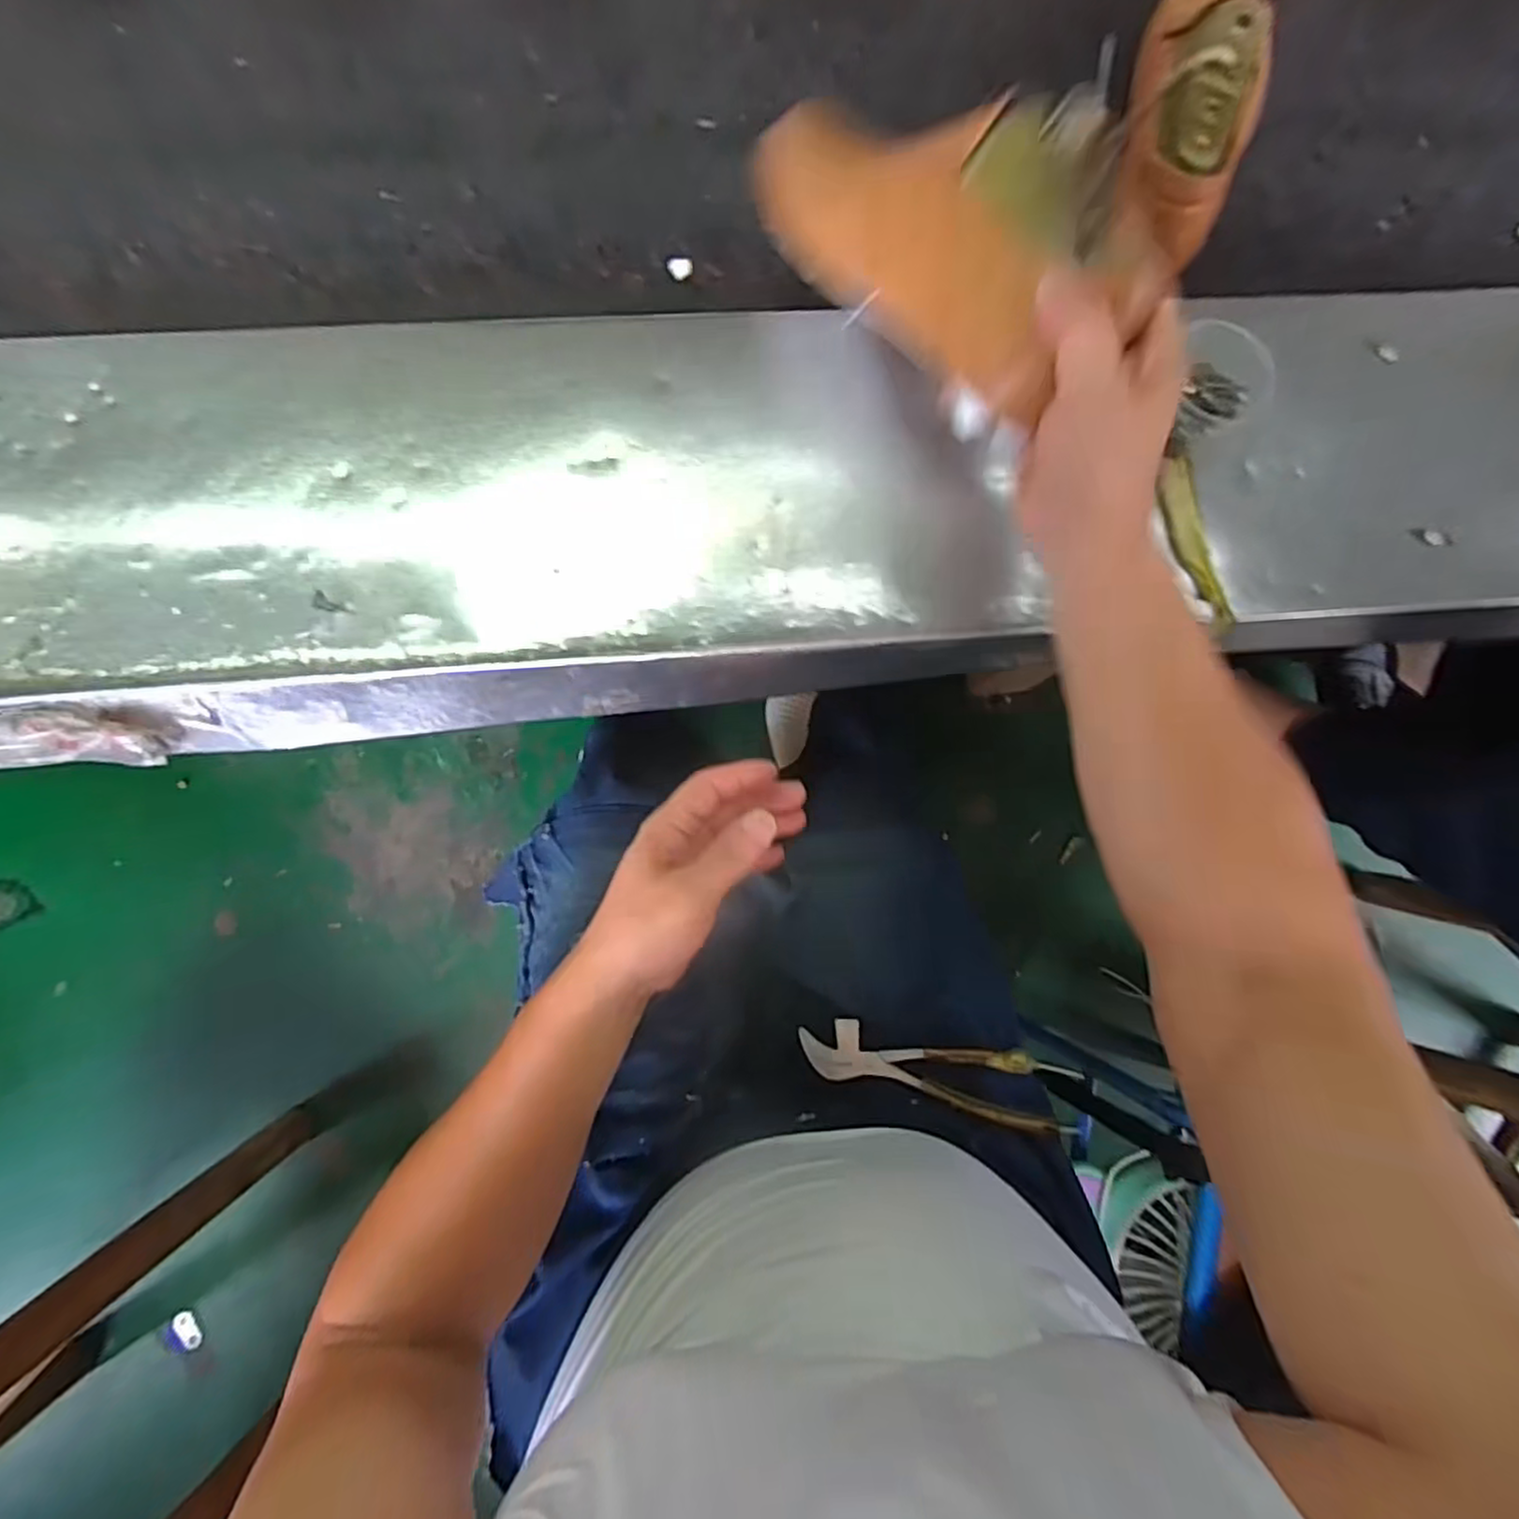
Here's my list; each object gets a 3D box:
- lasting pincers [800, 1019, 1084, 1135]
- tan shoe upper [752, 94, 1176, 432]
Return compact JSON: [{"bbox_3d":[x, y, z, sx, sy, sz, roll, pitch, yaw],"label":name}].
[{"bbox_3d":[0.125,0.227,0.502,0.197,0.013,0.049,6,82,17],"label":"lasting pincers"},{"bbox_3d":[0.100,-0.270,0.364,0.222,0.085,0.109,48,116,20],"label":"tan shoe upper"}]

